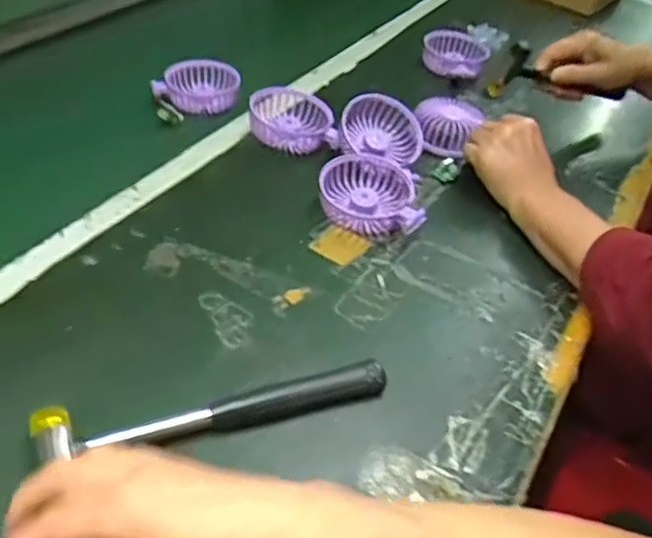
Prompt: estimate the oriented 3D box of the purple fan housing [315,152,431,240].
[{"bbox_3d":[0.046,-0.073,0.645,0.103,0.030,0.093,12,42,6],"label":"purple fan housing"}]

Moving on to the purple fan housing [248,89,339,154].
[{"bbox_3d":[-0.039,-0.165,0.731,0.094,0.034,0.101,-1,43,-9],"label":"purple fan housing"}]

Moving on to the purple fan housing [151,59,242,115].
[{"bbox_3d":[-0.157,-0.226,0.807,0.102,0.035,0.074,5,42,-2],"label":"purple fan housing"}]

